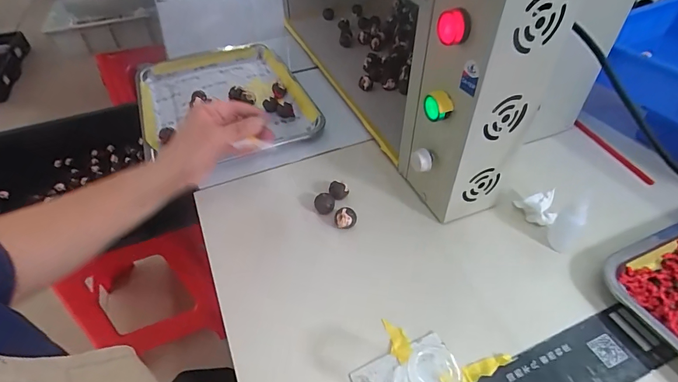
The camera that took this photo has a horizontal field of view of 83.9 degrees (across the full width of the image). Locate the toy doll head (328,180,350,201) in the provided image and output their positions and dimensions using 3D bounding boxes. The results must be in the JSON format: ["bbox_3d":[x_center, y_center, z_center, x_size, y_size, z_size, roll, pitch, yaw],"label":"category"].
[{"bbox_3d":[-0.001,0.001,0.483,0.021,0.026,0.020,-21,47,-17],"label":"toy doll head"}]

